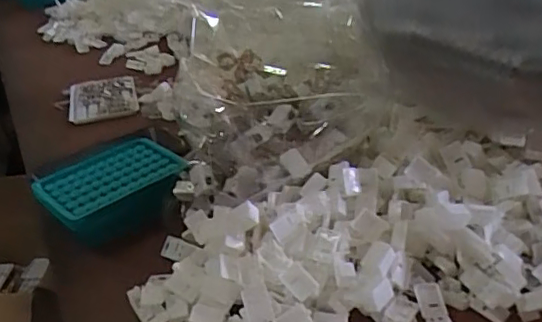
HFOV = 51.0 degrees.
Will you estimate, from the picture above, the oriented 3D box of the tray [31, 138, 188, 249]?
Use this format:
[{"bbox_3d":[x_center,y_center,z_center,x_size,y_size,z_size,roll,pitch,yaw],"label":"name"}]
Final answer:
[{"bbox_3d":[-0.157,0.033,0.577,0.131,0.044,0.136,-24,35,-32],"label":"tray"}]

